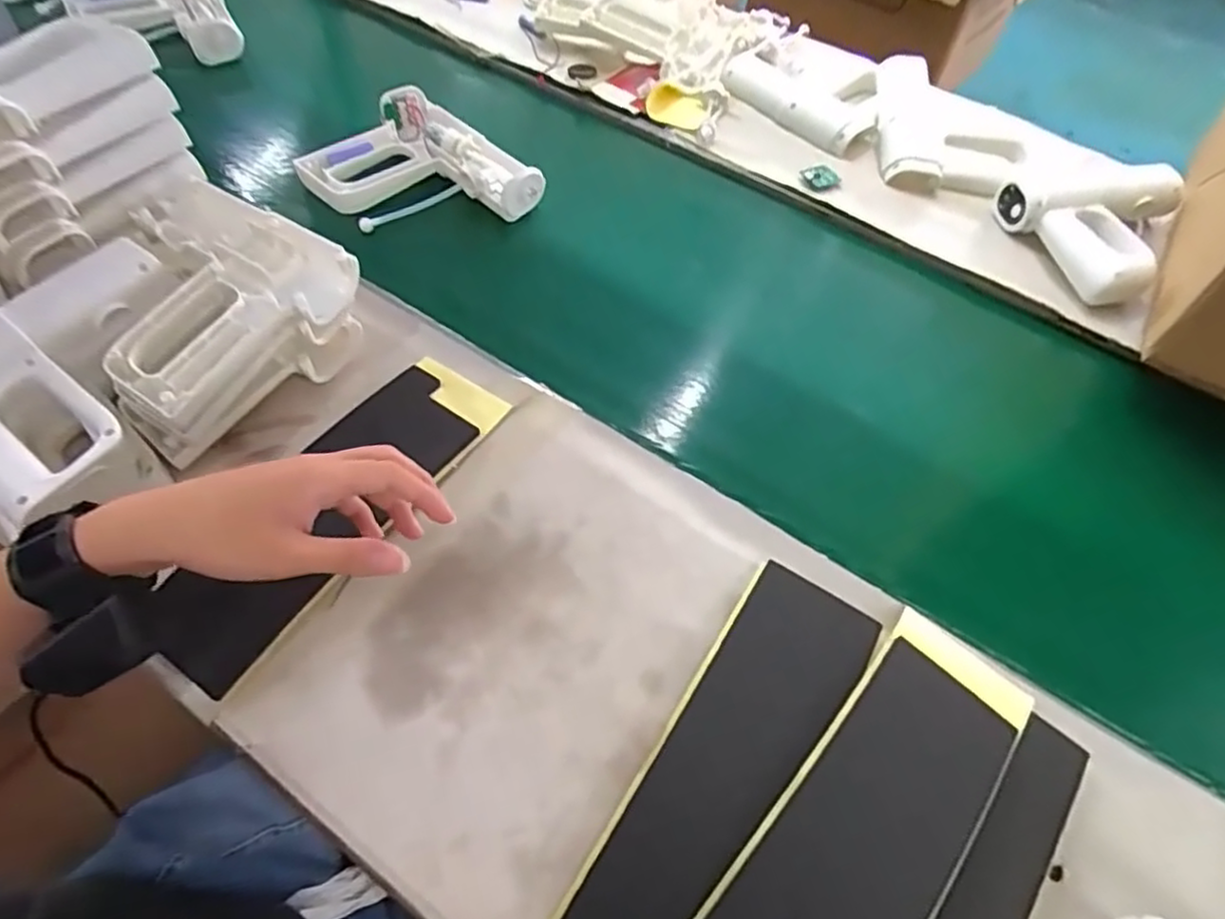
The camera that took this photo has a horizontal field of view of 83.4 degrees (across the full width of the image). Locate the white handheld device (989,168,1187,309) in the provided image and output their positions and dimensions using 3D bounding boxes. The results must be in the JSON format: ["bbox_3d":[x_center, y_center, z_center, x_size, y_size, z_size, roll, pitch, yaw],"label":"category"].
[{"bbox_3d":[0.515,-0.267,0.759,0.169,0.048,0.233,32,59,17],"label":"white handheld device"}]

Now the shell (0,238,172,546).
[{"bbox_3d":[-0.388,-0.056,0.500,0.155,0.068,0.205,28,58,15],"label":"shell"}]

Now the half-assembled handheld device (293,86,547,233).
[{"bbox_3d":[-0.217,-0.314,0.750,0.180,0.051,0.225,-37,65,-25],"label":"half-assembled handheld device"}]

